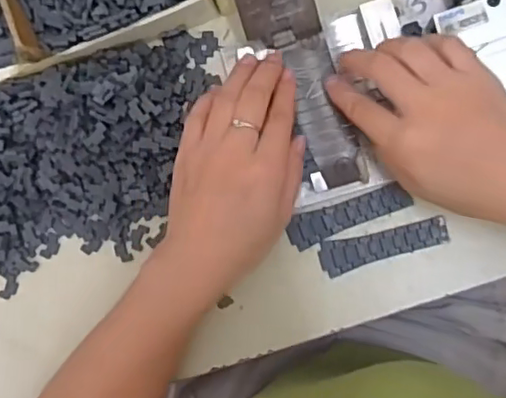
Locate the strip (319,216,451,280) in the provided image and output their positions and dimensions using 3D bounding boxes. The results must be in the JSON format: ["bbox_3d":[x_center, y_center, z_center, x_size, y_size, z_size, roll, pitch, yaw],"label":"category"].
[{"bbox_3d":[0.089,0.033,0.413,0.086,0.004,0.024,-12,87,5],"label":"strip"}]

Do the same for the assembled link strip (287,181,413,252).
[{"bbox_3d":[0.065,0.010,0.417,0.084,0.004,0.022,-22,86,5],"label":"assembled link strip"}]

